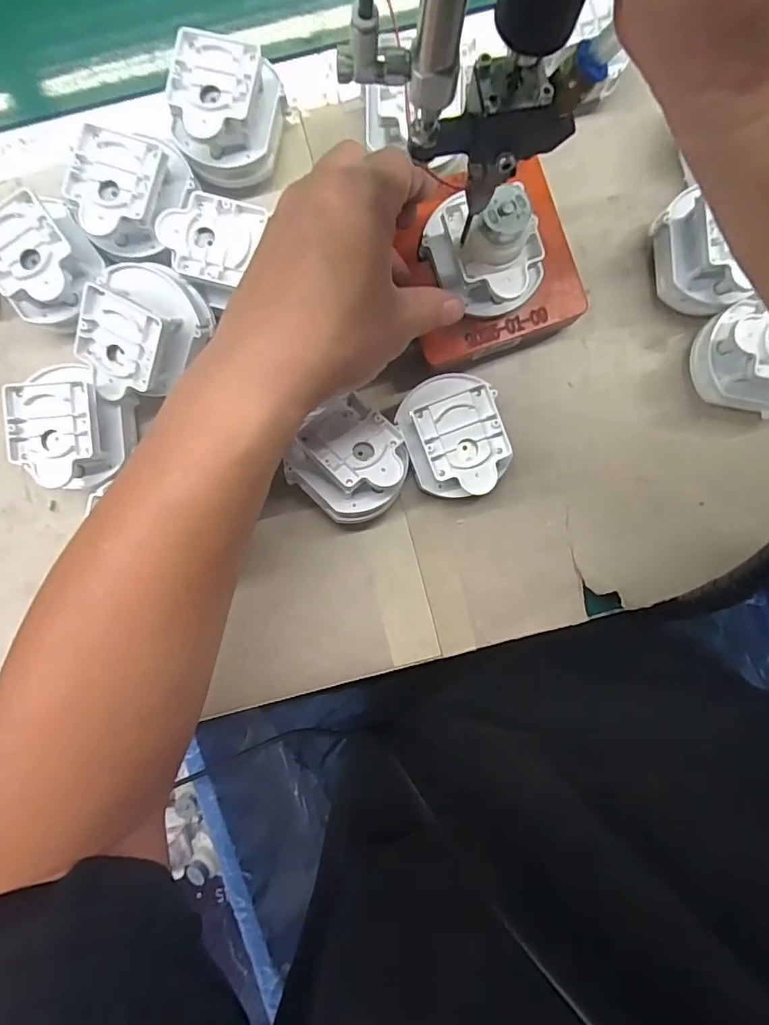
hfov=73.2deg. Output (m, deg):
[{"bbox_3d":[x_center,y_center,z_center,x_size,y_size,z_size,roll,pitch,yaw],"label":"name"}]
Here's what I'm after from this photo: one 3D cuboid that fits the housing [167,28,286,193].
[{"bbox_3d":[-0.092,-0.226,0.292,0.050,0.037,0.057,14,91,0],"label":"housing"}]

